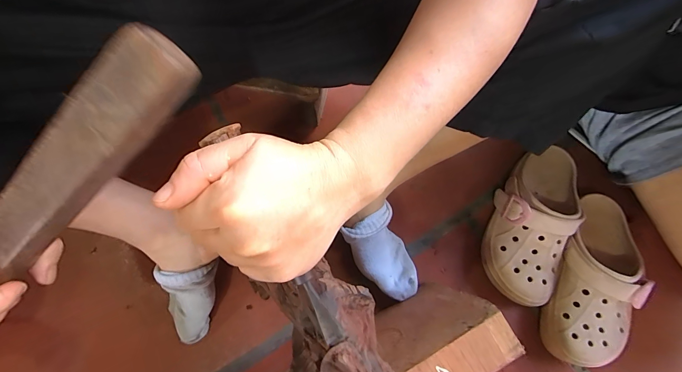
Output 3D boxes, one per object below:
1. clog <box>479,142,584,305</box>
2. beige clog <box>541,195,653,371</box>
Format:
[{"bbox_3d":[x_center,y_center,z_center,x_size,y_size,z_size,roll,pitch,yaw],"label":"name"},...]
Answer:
[{"bbox_3d":[0.283,0.044,0.485,0.104,0.089,0.241,23,77,8],"label":"clog"},{"bbox_3d":[0.357,0.125,0.460,0.099,0.085,0.243,16,76,6],"label":"beige clog"}]

